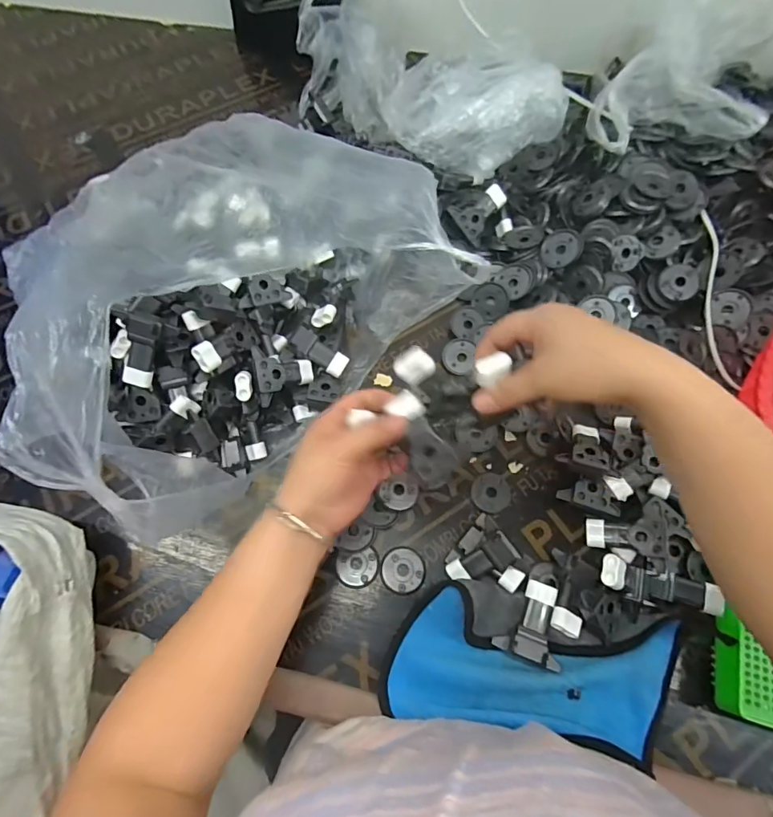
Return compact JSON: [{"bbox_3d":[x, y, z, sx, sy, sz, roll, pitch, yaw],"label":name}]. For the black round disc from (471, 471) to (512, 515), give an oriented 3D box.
[{"bbox_3d":[0.103,0.084,0.449,0.037,0.007,0.039,0,66,0],"label":"black round disc"}]

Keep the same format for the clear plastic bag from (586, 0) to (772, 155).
[{"bbox_3d":[0.319,-0.354,0.491,0.166,0.099,0.135,27,71,10],"label":"clear plastic bag"}]

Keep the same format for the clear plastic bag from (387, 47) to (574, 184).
[{"bbox_3d":[0.102,-0.343,0.535,0.201,0.076,0.106,-1,69,0],"label":"clear plastic bag"}]

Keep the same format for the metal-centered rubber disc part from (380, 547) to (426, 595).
[{"bbox_3d":[0.016,0.149,0.418,0.040,0.004,0.040,0,66,0],"label":"metal-centered rubber disc part"}]

